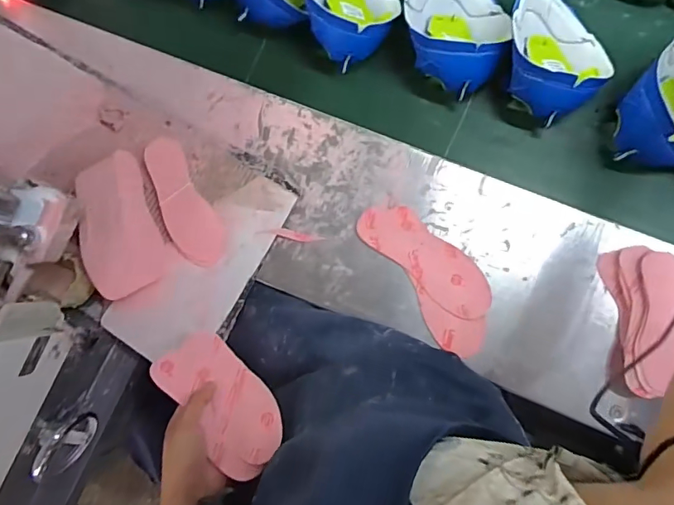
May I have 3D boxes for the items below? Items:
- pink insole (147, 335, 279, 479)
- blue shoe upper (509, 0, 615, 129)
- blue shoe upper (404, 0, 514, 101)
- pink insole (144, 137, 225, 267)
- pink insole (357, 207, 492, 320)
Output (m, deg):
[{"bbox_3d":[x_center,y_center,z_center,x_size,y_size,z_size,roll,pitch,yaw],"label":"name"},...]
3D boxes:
[{"bbox_3d":[-0.130,0.165,0.534,0.085,0.010,0.170,-40,68,-22],"label":"pink insole"},{"bbox_3d":[0.263,-0.255,0.571,0.131,0.077,0.174,-21,88,4],"label":"blue shoe upper"},{"bbox_3d":[0.149,-0.293,0.591,0.128,0.071,0.165,12,91,4],"label":"blue shoe upper"},{"bbox_3d":[-0.206,-0.067,0.627,0.067,0.013,0.180,-27,88,4],"label":"pink insole"},{"bbox_3d":[0.113,0.008,0.595,0.190,0.008,0.066,41,93,3],"label":"pink insole"}]

